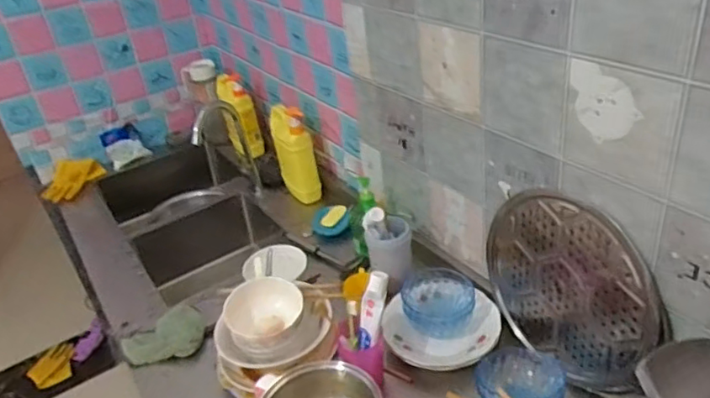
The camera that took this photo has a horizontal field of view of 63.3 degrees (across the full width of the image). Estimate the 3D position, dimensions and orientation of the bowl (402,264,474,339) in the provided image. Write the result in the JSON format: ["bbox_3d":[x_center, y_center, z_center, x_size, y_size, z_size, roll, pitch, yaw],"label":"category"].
[{"bbox_3d":[0.150,0.181,1.020,0.122,0.054,0.119,-5,33,3],"label":"bowl"}]

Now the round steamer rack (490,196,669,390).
[{"bbox_3d":[0.314,0.129,0.868,0.015,0.271,0.297,-16,35,-29],"label":"round steamer rack"}]

